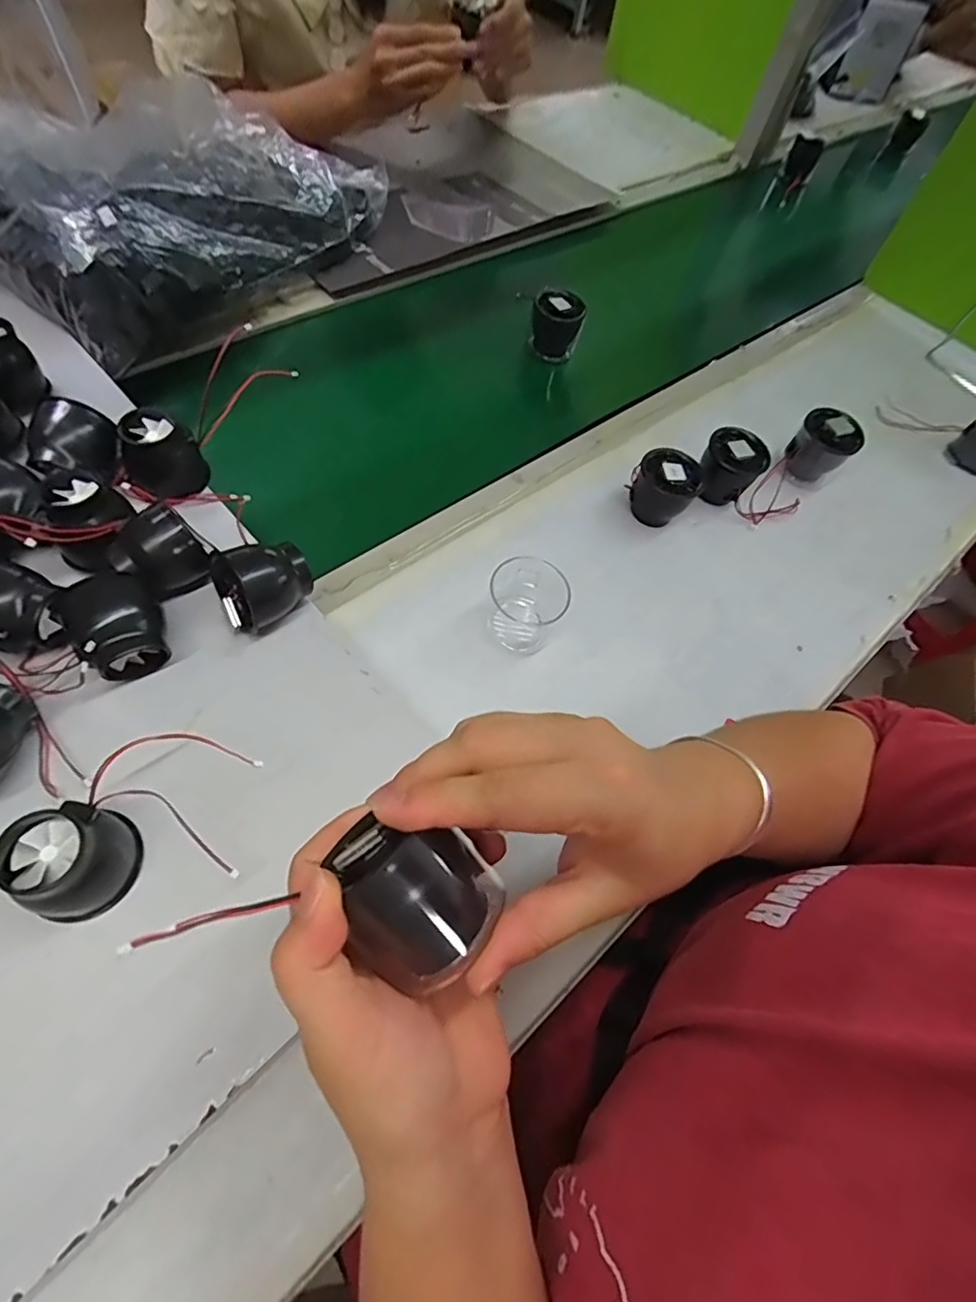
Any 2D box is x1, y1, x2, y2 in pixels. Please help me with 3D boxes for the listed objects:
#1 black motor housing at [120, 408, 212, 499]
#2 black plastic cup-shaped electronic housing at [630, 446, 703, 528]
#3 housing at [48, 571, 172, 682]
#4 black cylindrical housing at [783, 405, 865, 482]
[{"bbox_3d":[-0.249,-0.148,0.437,0.057,0.046,0.049,-27,70,-22],"label":"black motor housing"},{"bbox_3d":[0.158,-0.147,0.523,0.057,0.055,0.051,26,61,4],"label":"black plastic cup-shaped electronic housing"},{"bbox_3d":[-0.233,-0.016,0.362,0.053,0.053,0.063,-37,74,-25],"label":"housing"},{"bbox_3d":[0.330,-0.201,0.570,0.046,0.061,0.050,-30,70,-22],"label":"black cylindrical housing"}]

